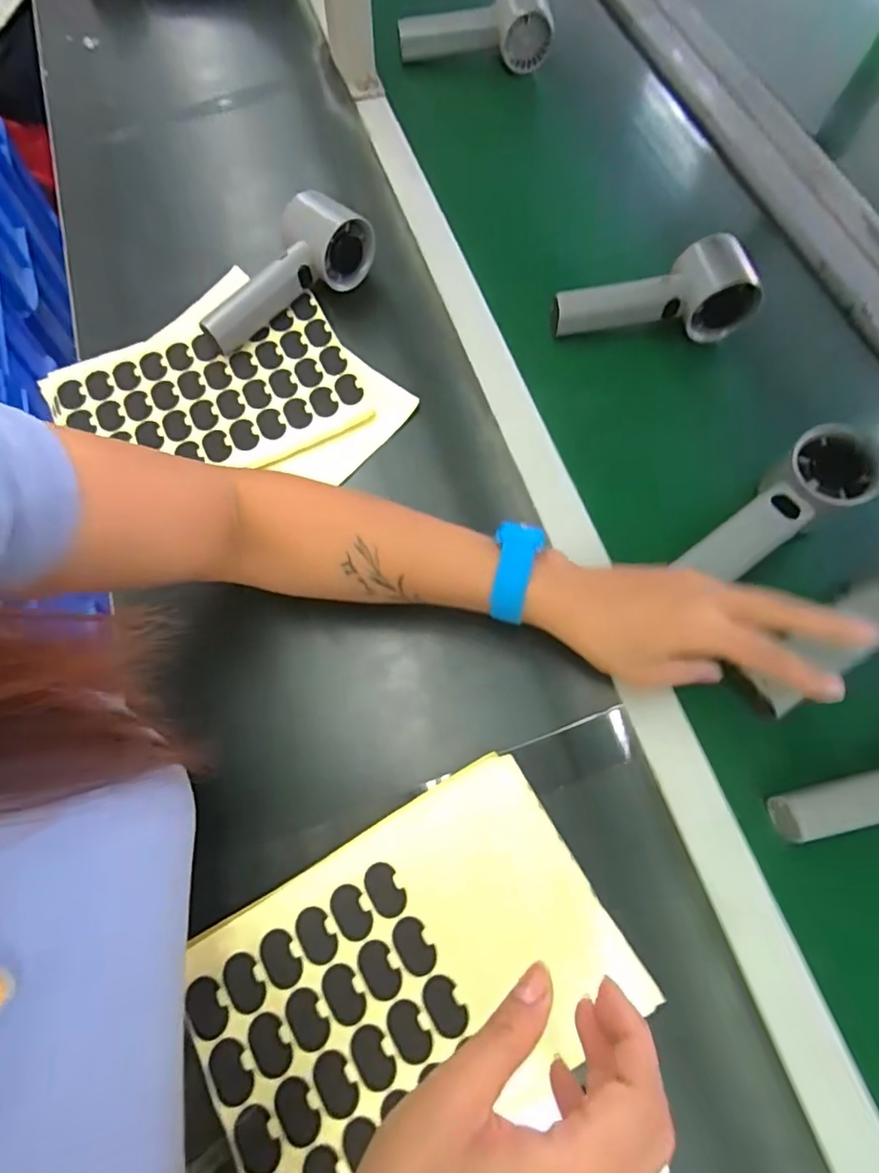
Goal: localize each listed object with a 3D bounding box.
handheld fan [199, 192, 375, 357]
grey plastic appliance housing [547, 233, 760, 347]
[{"bbox_3d":[-0.133,-0.259,0.458,0.153,0.048,0.057,-37,73,-12],"label":"handheld fan"},{"bbox_3d":[0.171,-0.240,0.451,0.154,0.052,0.057,-4,70,0],"label":"grey plastic appliance housing"}]

